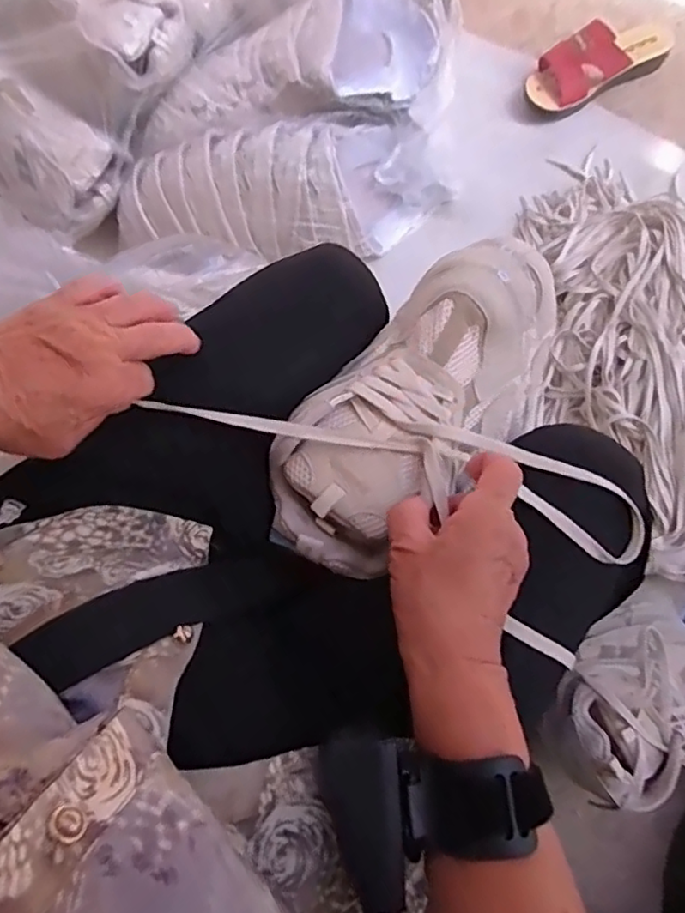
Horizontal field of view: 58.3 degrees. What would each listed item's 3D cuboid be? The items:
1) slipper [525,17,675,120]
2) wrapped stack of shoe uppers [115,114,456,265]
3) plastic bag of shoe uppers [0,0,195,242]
[{"bbox_3d":[0.367,-0.571,0.875,0.221,0.067,0.091,-32,79,1],"label":"slipper"},{"bbox_3d":[-0.084,-0.343,0.816,0.444,0.130,0.153,-12,80,5],"label":"wrapped stack of shoe uppers"},{"bbox_3d":[-0.391,-0.551,0.824,0.351,0.140,0.409,31,86,11],"label":"plastic bag of shoe uppers"}]

